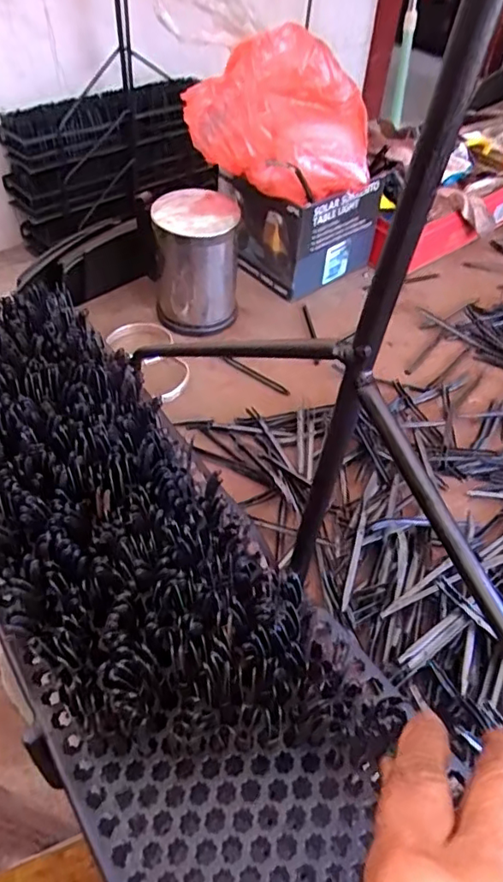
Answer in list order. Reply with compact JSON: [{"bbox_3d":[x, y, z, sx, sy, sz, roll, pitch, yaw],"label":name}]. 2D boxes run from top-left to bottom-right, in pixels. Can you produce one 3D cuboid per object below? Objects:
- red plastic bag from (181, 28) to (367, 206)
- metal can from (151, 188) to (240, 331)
[{"bbox_3d":[0.032,-0.304,0.548,0.163,0.123,0.109,15,50,9],"label":"red plastic bag"},{"bbox_3d":[-0.056,-0.179,0.566,0.079,0.111,0.087,-5,50,-6],"label":"metal can"}]

